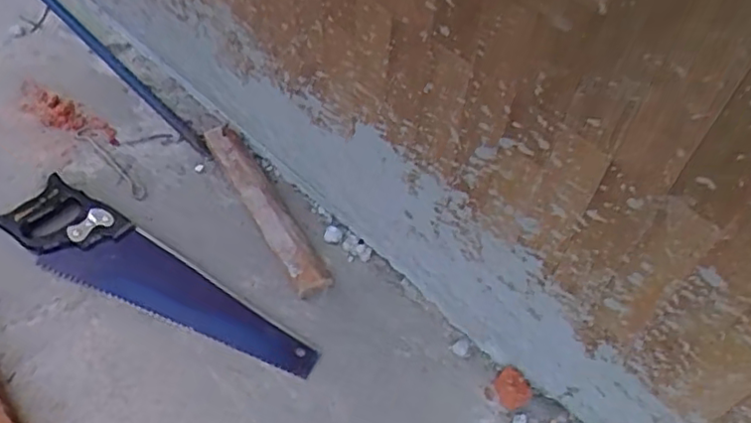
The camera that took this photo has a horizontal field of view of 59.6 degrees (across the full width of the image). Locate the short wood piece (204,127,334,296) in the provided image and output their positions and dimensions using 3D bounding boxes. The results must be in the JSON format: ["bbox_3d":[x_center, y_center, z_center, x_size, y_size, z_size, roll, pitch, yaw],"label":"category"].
[{"bbox_3d":[-0.173,-0.008,1.038,0.066,0.053,0.356,-25,58,-21],"label":"short wood piece"}]

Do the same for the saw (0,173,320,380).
[{"bbox_3d":[-0.332,0.104,0.960,0.526,0.025,0.121,28,56,17],"label":"saw"}]

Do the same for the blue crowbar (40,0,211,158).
[{"bbox_3d":[-0.535,-0.318,1.256,0.040,0.038,0.726,-35,62,-27],"label":"blue crowbar"}]

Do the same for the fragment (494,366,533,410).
[{"bbox_3d":[0.180,0.235,0.866,0.033,0.040,0.050,-33,61,-26],"label":"fragment"}]

